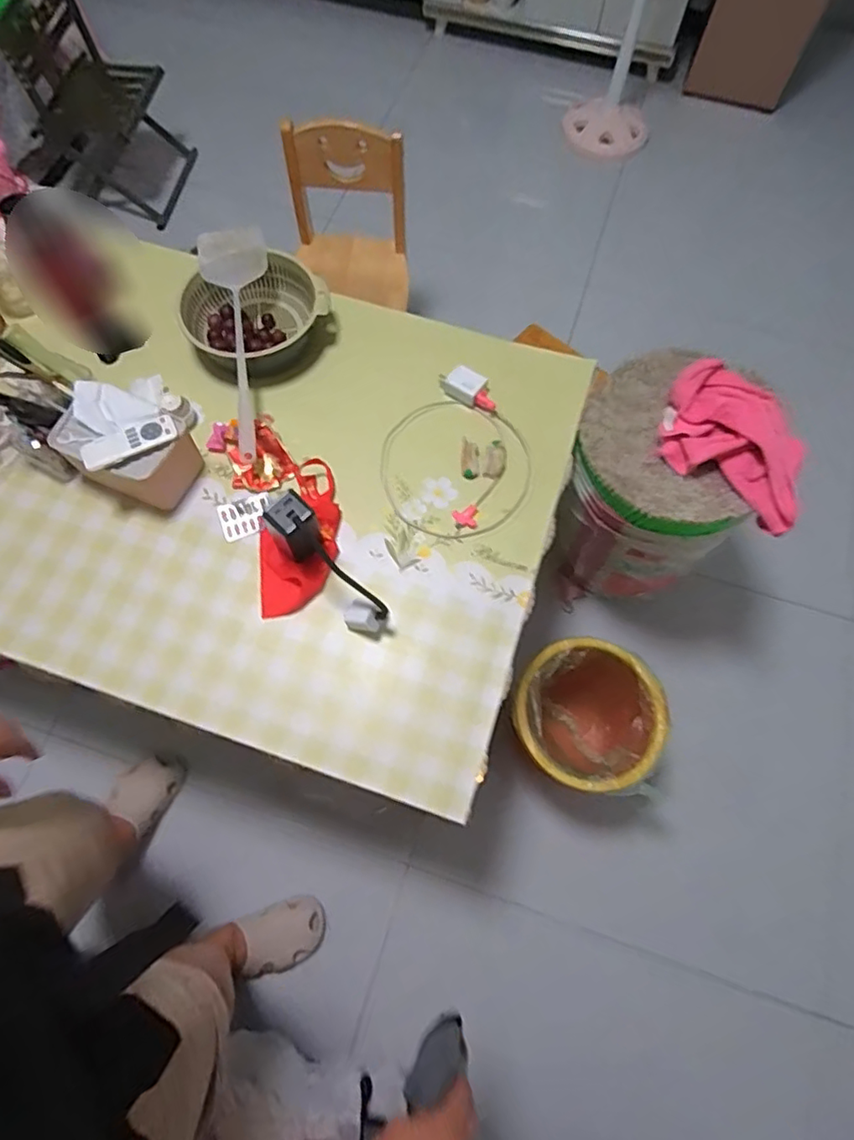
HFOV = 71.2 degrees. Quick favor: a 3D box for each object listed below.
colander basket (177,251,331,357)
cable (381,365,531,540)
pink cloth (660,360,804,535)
[{"bbox_3d":[-0.269,-0.403,0.960,0.220,0.086,0.174,-20,71,-9],"label":"colander basket"},{"bbox_3d":[0.050,-0.171,0.911,0.231,0.042,0.262,35,73,11],"label":"cable"},{"bbox_3d":[0.464,-0.195,0.887,0.236,0.049,0.172,35,72,12],"label":"pink cloth"}]

